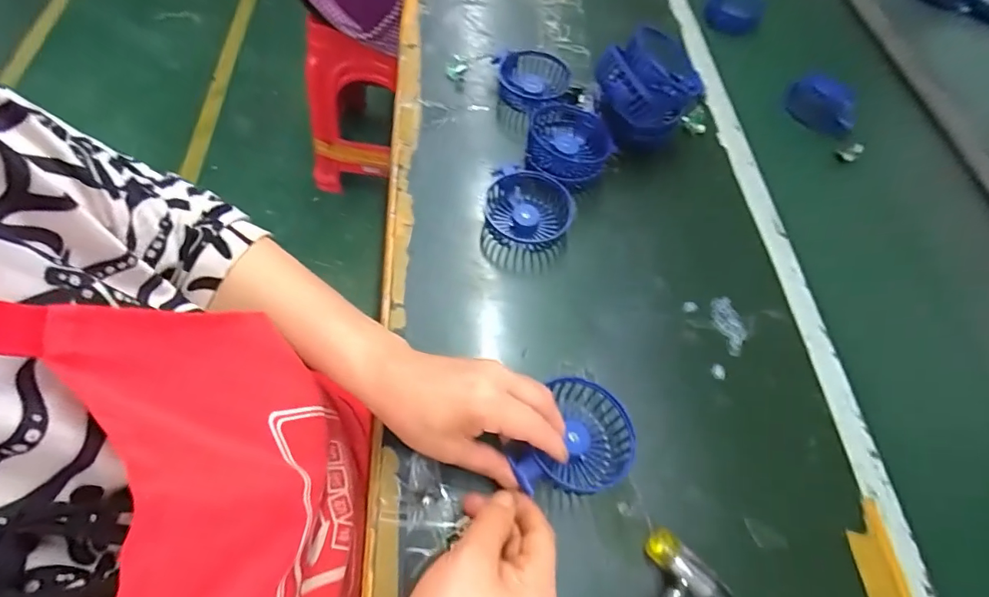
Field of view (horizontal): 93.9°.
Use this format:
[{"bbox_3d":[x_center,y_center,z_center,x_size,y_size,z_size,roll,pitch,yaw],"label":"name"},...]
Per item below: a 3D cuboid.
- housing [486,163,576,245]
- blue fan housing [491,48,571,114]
[{"bbox_3d":[0.037,-0.098,0.485,0.081,0.038,0.087,2,60,-3],"label":"housing"},{"bbox_3d":[0.043,-0.275,0.585,0.090,0.046,0.090,2,60,-3],"label":"blue fan housing"}]

